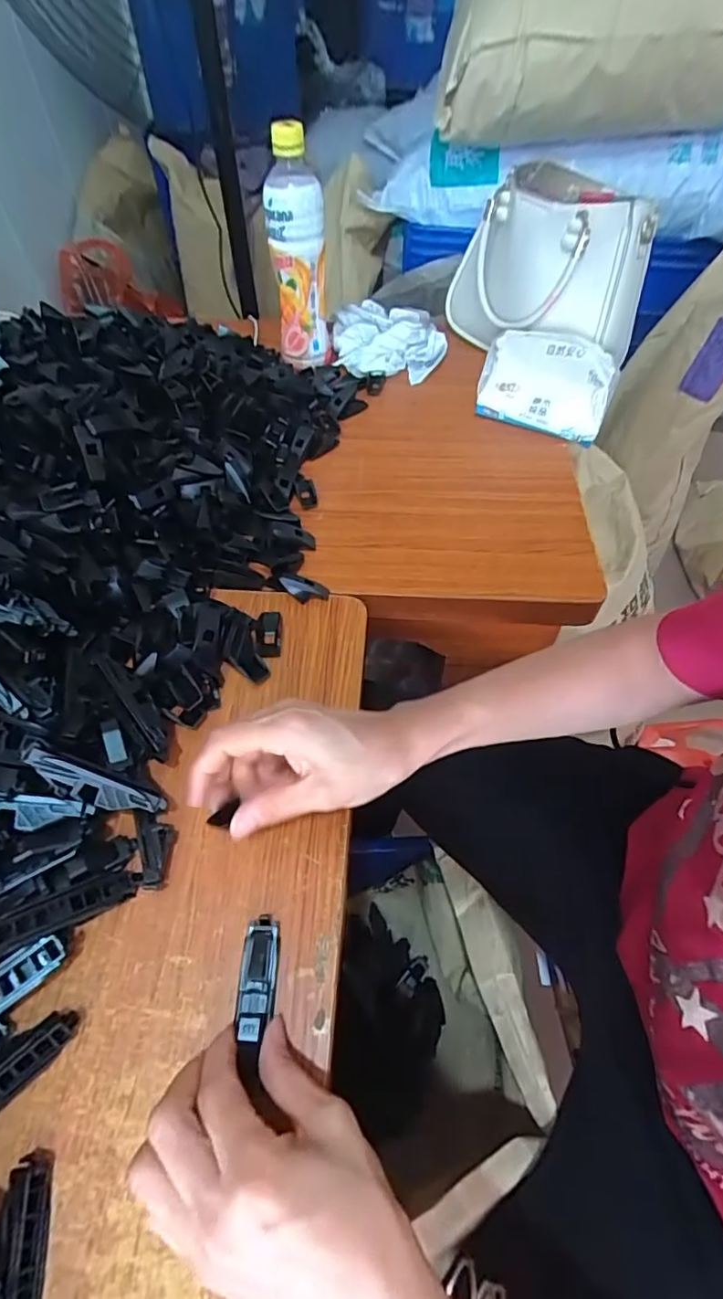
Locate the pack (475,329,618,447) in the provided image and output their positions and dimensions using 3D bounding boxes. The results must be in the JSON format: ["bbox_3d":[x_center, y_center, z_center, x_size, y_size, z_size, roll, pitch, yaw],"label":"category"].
[{"bbox_3d":[0.201,-0.283,0.598,0.139,0.112,0.052,25,25,19],"label":"pack"}]

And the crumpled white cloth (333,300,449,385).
[{"bbox_3d":[0.034,-0.396,0.690,0.138,0.046,0.129,-1,54,0],"label":"crumpled white cloth"}]

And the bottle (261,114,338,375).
[{"bbox_3d":[-0.068,-0.433,0.602,0.063,0.215,0.052,-4,54,-3],"label":"bottle"}]

